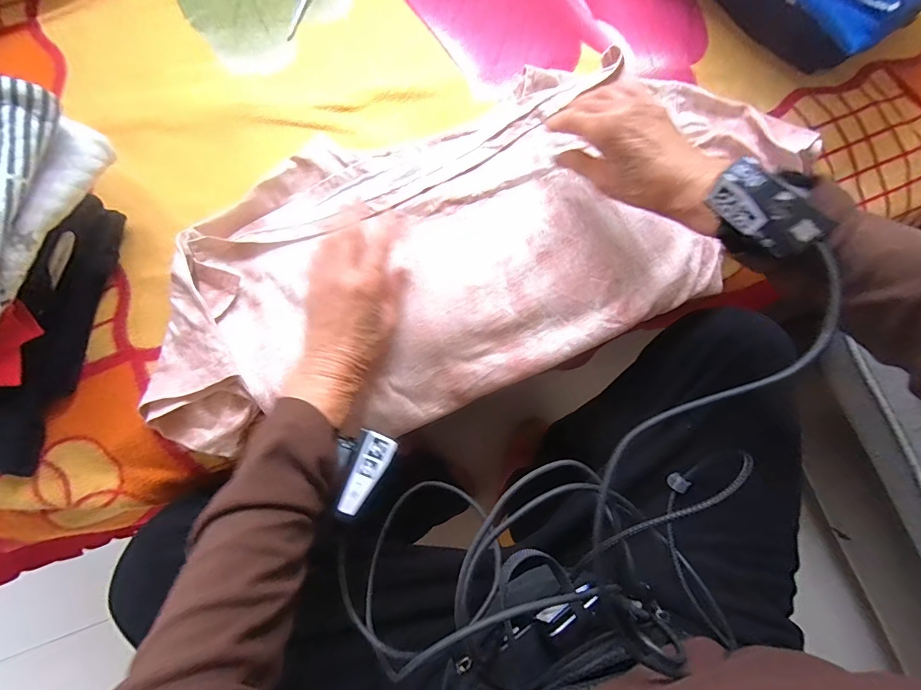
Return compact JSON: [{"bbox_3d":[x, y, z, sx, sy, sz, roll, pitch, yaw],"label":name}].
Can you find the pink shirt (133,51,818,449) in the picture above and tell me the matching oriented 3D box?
[{"bbox_3d":[0.020,-0.102,0.414,0.632,0.055,0.273,-23,78,-7],"label":"pink shirt"}]

